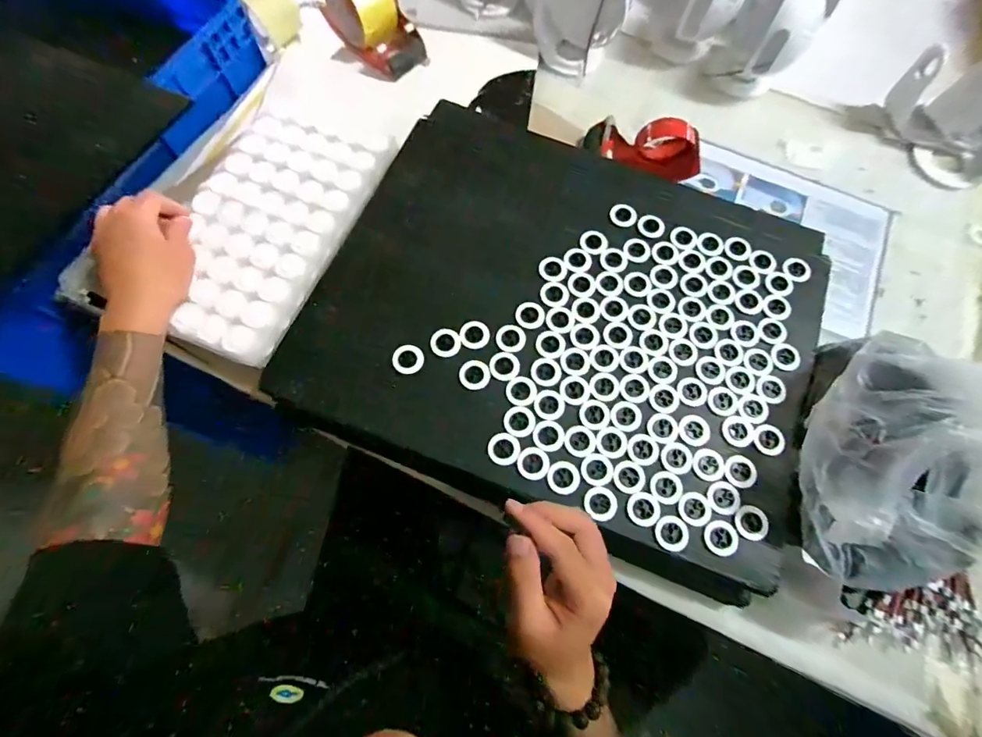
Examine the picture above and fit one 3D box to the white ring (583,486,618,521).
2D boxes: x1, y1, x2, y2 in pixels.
[{"bbox_3d":[0.096,0.118,0.396,0.028,0.004,0.028,0,69,-1],"label":"white ring"}]

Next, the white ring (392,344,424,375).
[{"bbox_3d":[-0.079,-0.009,0.433,0.028,0.005,0.029,0,69,-1],"label":"white ring"}]

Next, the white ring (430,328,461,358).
[{"bbox_3d":[-0.044,-0.025,0.440,0.028,0.008,0.028,0,69,-1],"label":"white ring"}]

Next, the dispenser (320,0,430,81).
[{"bbox_3d":[-0.155,-0.469,0.603,0.082,0.082,0.130,-39,75,-14],"label":"dispenser"}]

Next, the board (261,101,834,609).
[{"bbox_3d":[0.085,-0.059,0.453,0.472,0.017,0.387,22,71,7],"label":"board"}]

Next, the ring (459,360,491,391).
[{"bbox_3d":[-0.015,0.006,0.429,0.029,0.004,0.029,0,69,-1],"label":"ring"}]

